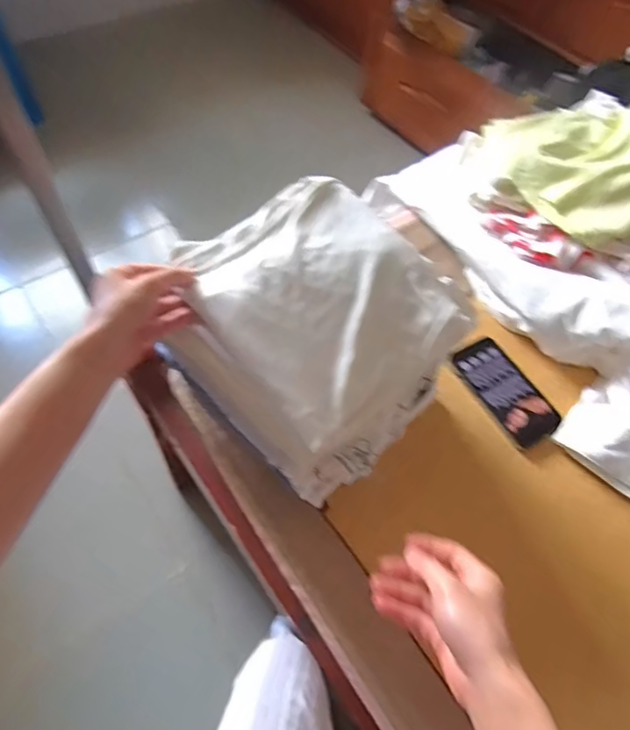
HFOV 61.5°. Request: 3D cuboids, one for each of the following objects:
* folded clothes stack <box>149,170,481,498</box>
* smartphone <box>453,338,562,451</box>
[{"bbox_3d":[-0.005,-0.025,0.537,0.228,0.188,0.211,41,63,19],"label":"folded clothes stack"},{"bbox_3d":[0.236,0.032,0.657,0.080,0.012,0.142,-27,64,-20],"label":"smartphone"}]

